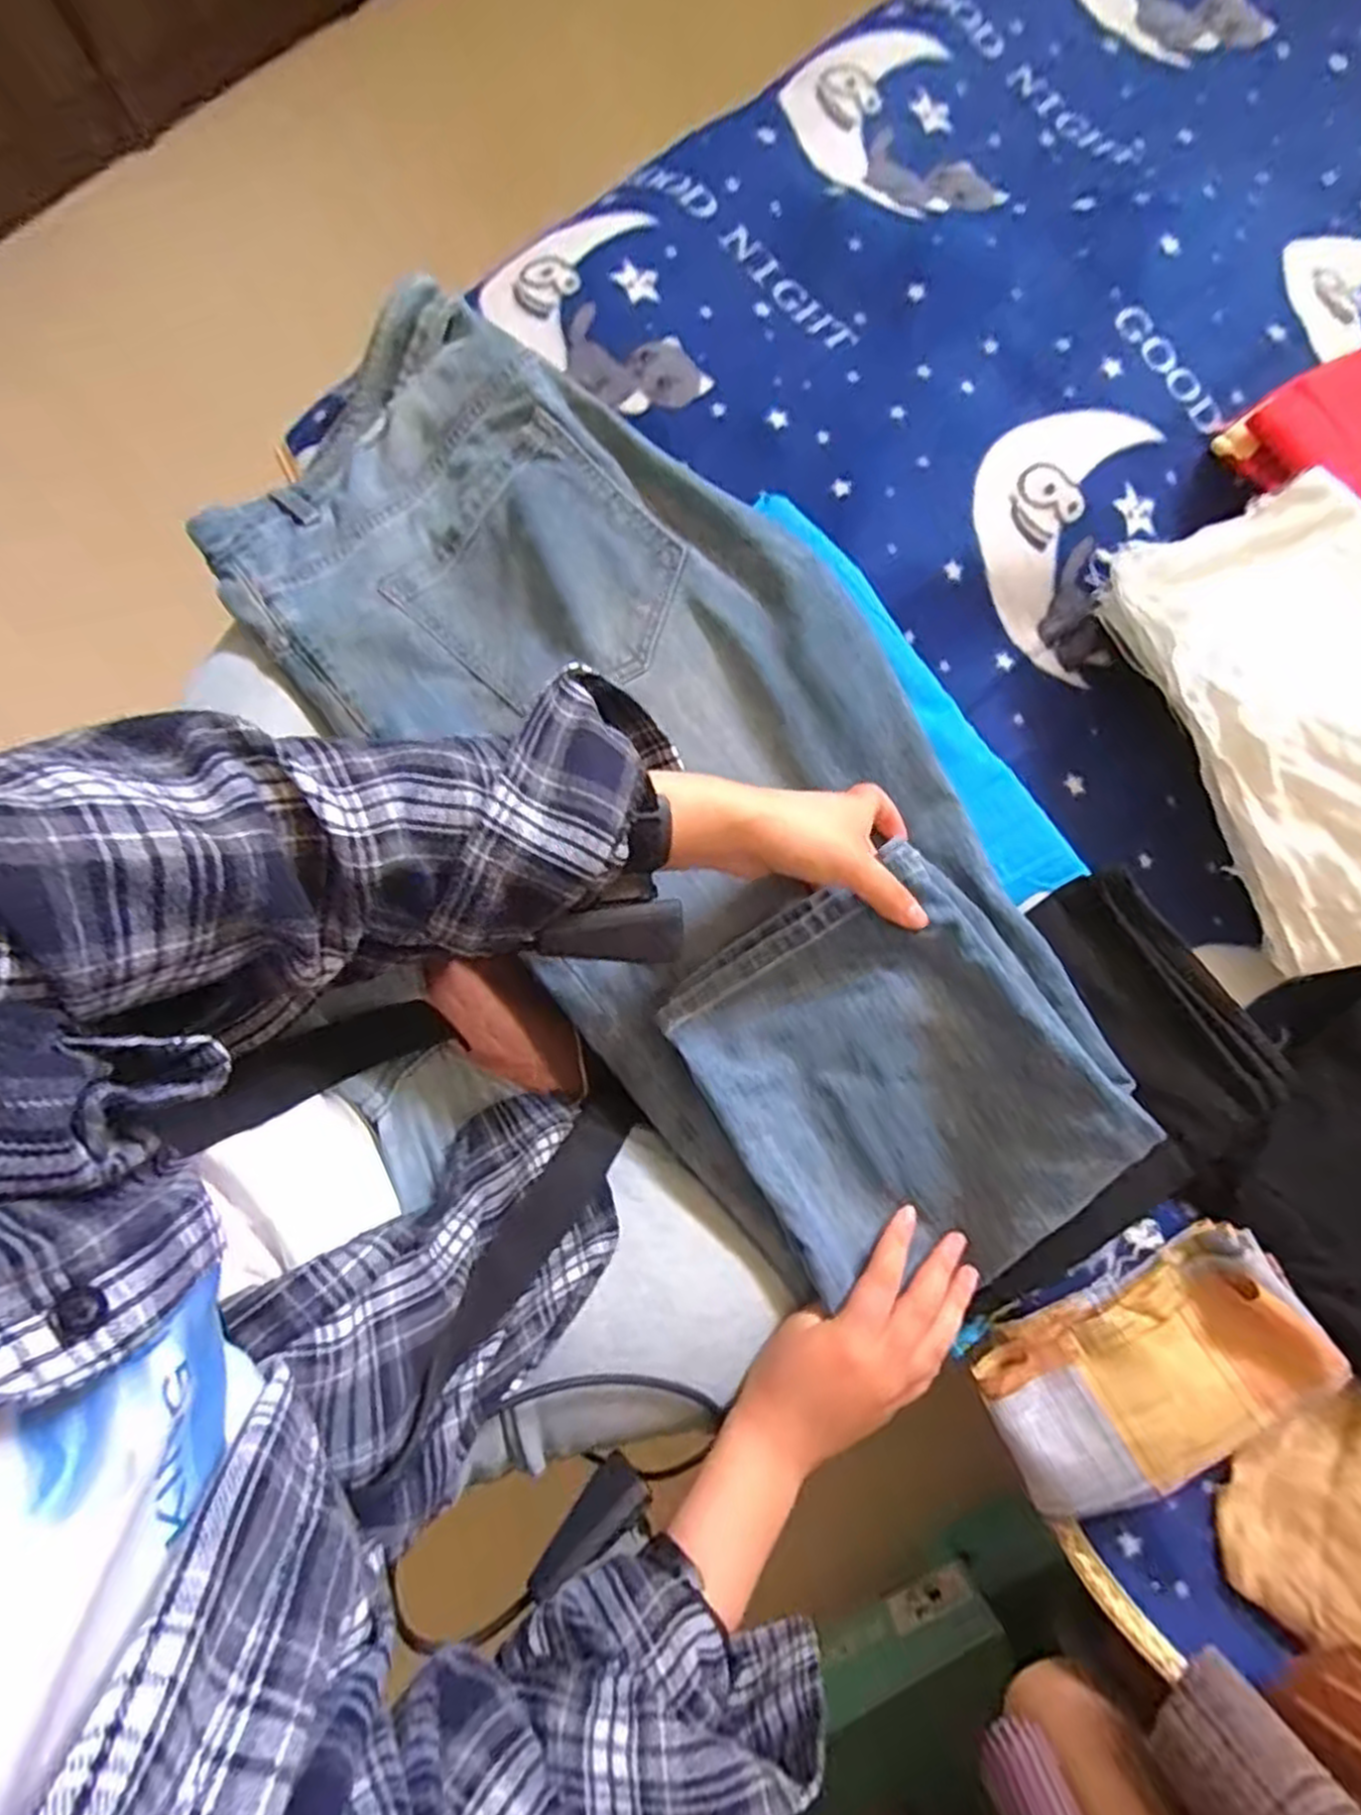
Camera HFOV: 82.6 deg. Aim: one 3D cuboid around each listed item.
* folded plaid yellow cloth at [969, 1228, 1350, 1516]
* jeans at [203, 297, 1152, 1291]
[{"bbox_3d":[0.263,0.262,0.430,0.178,0.045,0.099,-32,85,-4],"label":"folded plaid yellow cloth"},{"bbox_3d":[-0.018,-0.086,0.474,0.279,0.092,0.661,-36,81,-5],"label":"jeans"}]

